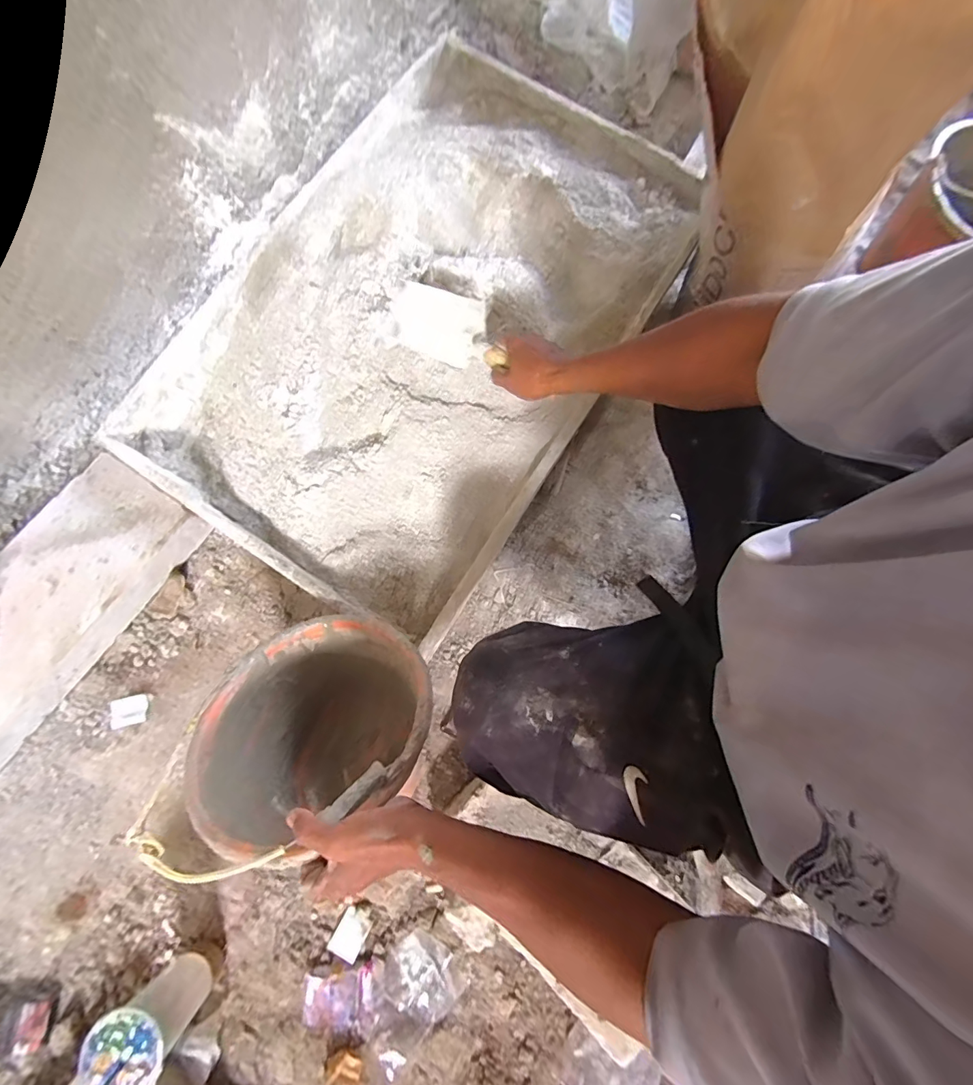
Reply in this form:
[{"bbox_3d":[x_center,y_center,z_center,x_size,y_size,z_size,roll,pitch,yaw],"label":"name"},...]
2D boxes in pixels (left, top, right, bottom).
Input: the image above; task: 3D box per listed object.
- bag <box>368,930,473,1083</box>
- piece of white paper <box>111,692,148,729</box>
[{"bbox_3d":[-0.110,0.641,0.629,0.101,0.014,0.149,44,81,9],"label":"bag"},{"bbox_3d":[-0.574,0.271,0.718,0.056,0.006,0.046,-17,78,-3],"label":"piece of white paper"}]

